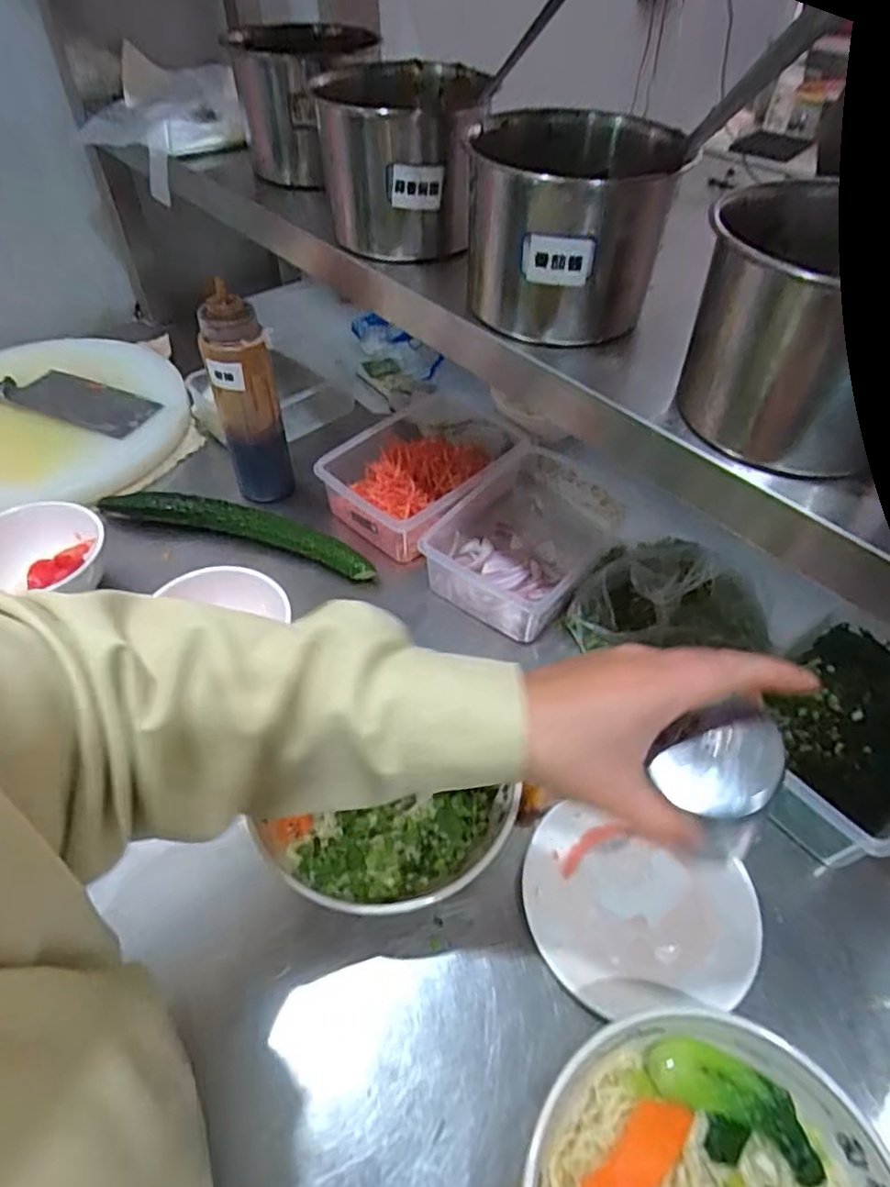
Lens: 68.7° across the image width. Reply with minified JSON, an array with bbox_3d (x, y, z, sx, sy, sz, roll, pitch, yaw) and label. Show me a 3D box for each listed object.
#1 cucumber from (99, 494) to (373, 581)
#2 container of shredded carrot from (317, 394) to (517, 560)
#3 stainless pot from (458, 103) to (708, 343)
[{"bbox_3d":[-0.245,-0.081,0.745,0.347,0.039,0.046,16,46,10],"label":"cucumber"},{"bbox_3d":[-0.021,-0.142,0.780,0.170,0.072,0.236,27,49,21],"label":"container of shredded carrot"},{"bbox_3d":[0.083,-0.263,0.474,0.130,0.119,0.145,1,45,-4],"label":"stainless pot"}]

